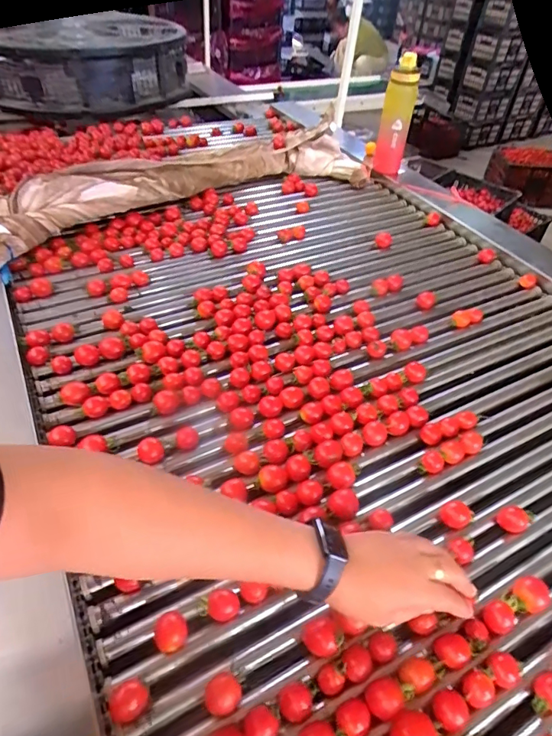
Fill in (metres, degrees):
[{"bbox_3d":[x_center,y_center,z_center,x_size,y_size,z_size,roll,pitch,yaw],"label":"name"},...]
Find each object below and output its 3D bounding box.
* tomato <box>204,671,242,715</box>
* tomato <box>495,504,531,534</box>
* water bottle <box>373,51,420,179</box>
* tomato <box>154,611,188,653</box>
[{"bbox_3d":[-0.044,0.270,0.381,0.029,0.022,0.026,-14,49,-18],"label":"tomato"},{"bbox_3d":[0.259,0.167,0.505,0.026,0.022,0.029,-30,56,-30],"label":"tomato"},{"bbox_3d":[0.257,-0.530,0.993,0.061,0.238,0.066,14,46,8],"label":"water bottle"},{"bbox_3d":[-0.094,0.237,0.412,0.028,0.020,0.029,3,46,-3],"label":"tomato"}]

